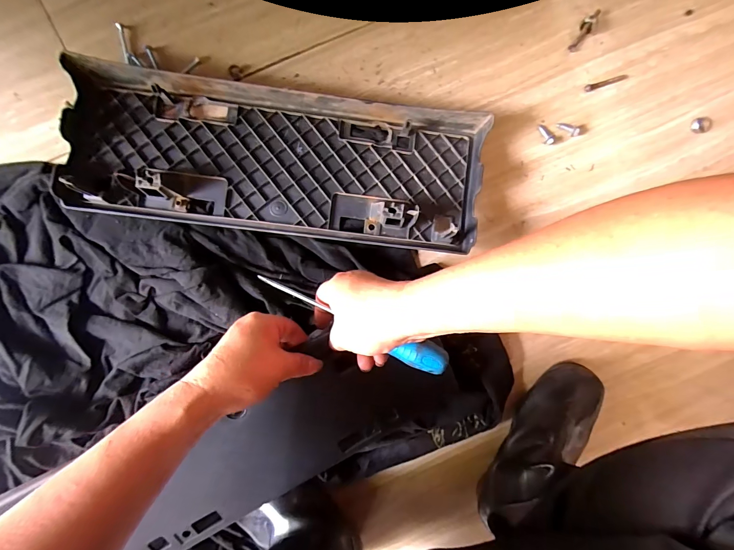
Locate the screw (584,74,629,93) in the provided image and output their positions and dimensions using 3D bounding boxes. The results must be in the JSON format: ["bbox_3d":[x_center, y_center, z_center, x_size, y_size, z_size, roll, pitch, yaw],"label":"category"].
[{"bbox_3d":[0.308,-0.248,0.444,0.059,0.004,0.009,-20,97,-1],"label":"screw"}]

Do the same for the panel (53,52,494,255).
[{"bbox_3d":[-0.098,-0.133,0.405,0.462,0.053,0.168,7,96,-4],"label":"panel"}]

